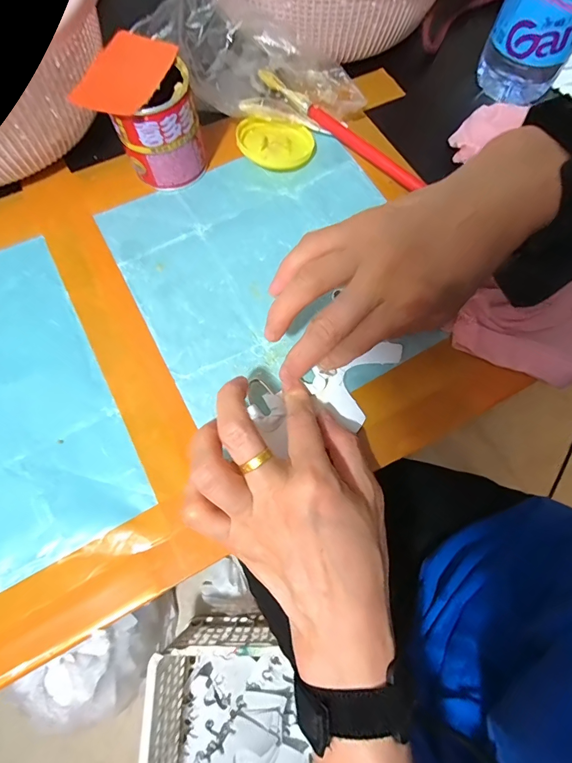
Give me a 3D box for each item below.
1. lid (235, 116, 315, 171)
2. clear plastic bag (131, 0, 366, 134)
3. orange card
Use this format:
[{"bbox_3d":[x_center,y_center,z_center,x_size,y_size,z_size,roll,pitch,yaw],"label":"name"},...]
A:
[{"bbox_3d":[-0.009,-0.207,0.335,0.065,0.017,0.054,5,71,1],"label":"lid"},{"bbox_3d":[-0.024,-0.268,0.331,0.184,0.050,0.074,14,70,-12],"label":"clear plastic bag"},{"bbox_3d":[-0.113,-0.221,0.274,0.048,0.005,0.079,17,71,-3],"label":"orange card"}]

